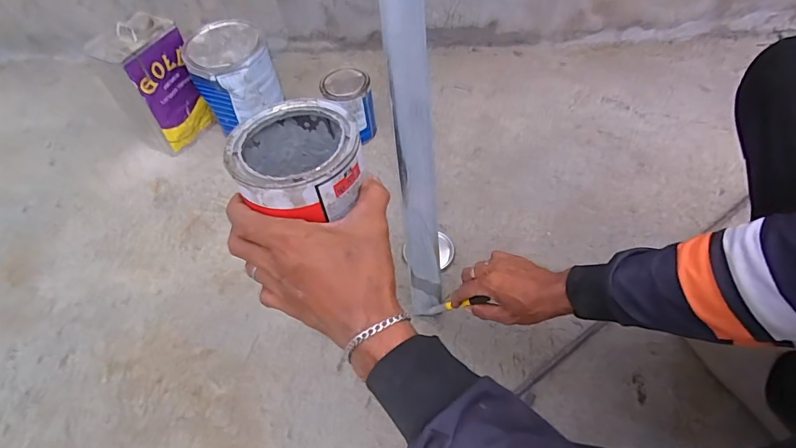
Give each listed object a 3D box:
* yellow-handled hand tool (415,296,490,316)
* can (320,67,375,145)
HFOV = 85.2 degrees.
[{"bbox_3d":[0.072,0.121,0.631,0.024,0.192,0.017,-41,89,-23],"label":"yellow-handled hand tool"},{"bbox_3d":[-0.105,-0.258,0.945,0.114,0.122,0.107,-2,55,3],"label":"can"}]

